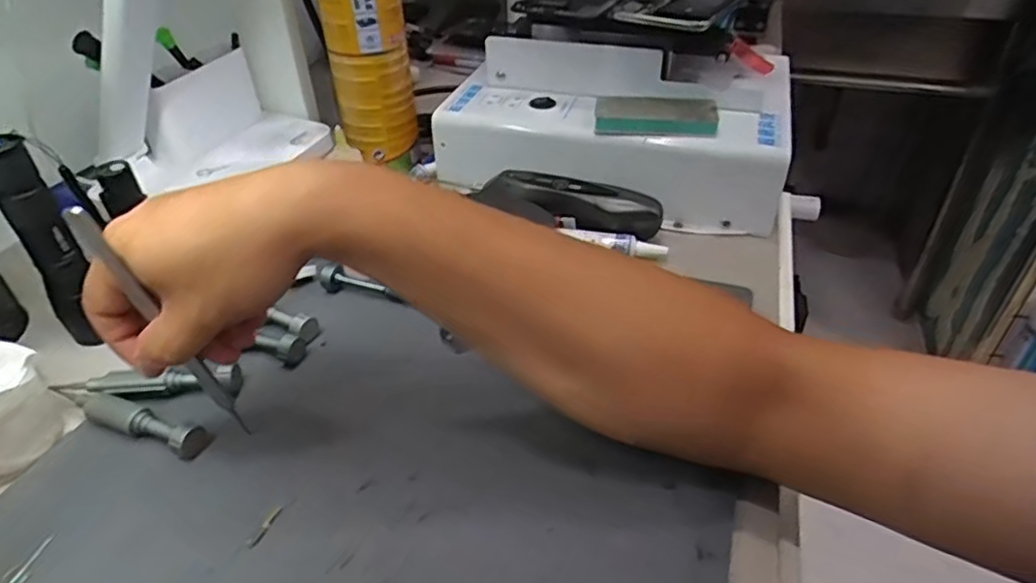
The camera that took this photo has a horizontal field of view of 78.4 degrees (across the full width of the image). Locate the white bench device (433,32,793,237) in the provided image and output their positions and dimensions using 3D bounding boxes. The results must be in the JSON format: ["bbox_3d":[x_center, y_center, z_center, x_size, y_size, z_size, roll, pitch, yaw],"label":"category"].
[{"bbox_3d":[0.074,-0.128,0.517,0.276,0.093,0.092,13,41,15],"label":"white bench device"}]

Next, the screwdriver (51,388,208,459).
[{"bbox_3d":[-0.217,0.067,0.349,0.103,0.014,0.017,15,41,17],"label":"screwdriver"}]

